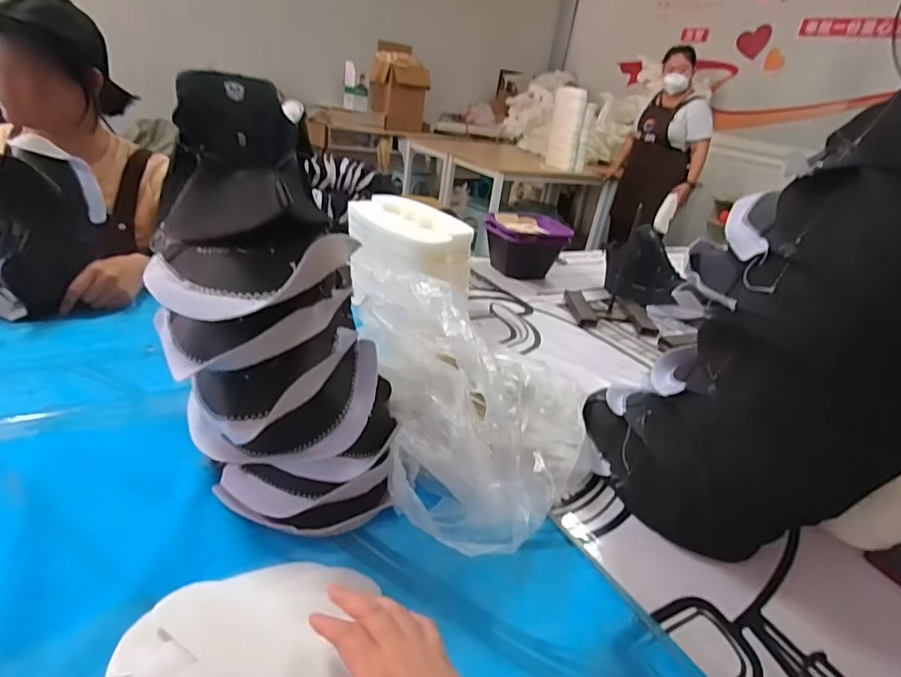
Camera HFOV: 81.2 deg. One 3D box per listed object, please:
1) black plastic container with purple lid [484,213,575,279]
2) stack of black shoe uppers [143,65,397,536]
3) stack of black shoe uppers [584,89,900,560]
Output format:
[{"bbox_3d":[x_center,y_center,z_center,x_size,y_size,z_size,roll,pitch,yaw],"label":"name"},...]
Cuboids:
[{"bbox_3d":[0.189,-0.235,1.357,0.215,0.136,0.181,12,26,5],"label":"black plastic container with purple lid"},{"bbox_3d":[-0.167,-0.026,0.516,0.176,0.433,0.171,-4,16,35],"label":"stack of black shoe uppers"},{"bbox_3d":[0.318,-0.009,0.500,0.142,0.511,0.292,-1,27,-17],"label":"stack of black shoe uppers"}]

